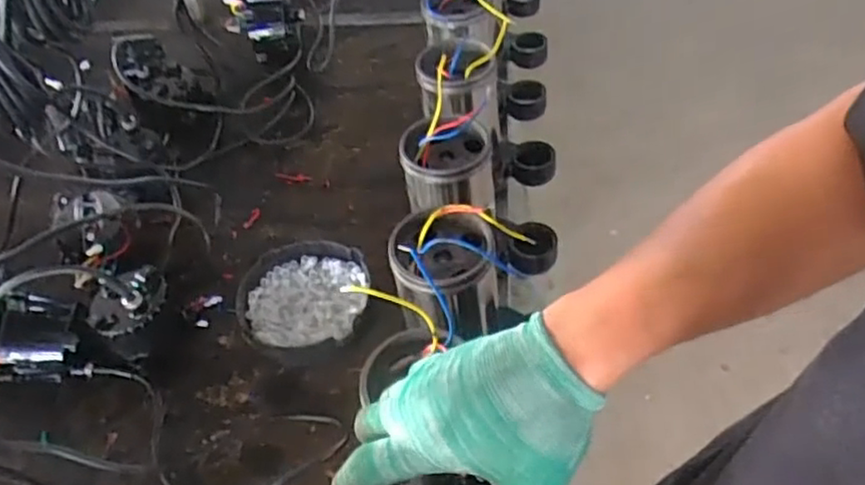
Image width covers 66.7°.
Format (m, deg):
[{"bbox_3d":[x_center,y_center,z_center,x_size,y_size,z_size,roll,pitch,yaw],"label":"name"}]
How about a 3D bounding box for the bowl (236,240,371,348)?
[{"bbox_3d":[-0.144,0.066,0.737,0.147,0.049,0.130,-3,48,3],"label":"bowl"}]

